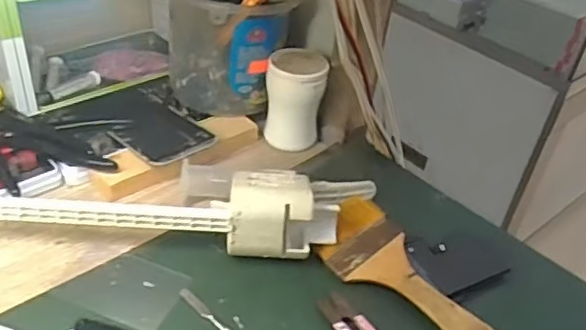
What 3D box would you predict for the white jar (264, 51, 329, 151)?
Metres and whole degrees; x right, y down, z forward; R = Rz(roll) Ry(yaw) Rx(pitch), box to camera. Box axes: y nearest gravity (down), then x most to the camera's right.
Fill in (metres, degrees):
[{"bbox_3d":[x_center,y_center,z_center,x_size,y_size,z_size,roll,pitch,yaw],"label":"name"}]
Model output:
[{"bbox_3d":[0.002,-0.064,0.554,0.052,0.078,0.046,7,37,0],"label":"white jar"}]

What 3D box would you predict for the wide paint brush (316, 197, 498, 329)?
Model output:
[{"bbox_3d":[0.080,0.083,0.426,0.062,0.016,0.158,-20,45,-31],"label":"wide paint brush"}]

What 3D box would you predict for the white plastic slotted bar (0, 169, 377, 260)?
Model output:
[{"bbox_3d":[-0.080,0.034,0.440,0.308,0.050,0.076,-1,37,-10],"label":"white plastic slotted bar"}]

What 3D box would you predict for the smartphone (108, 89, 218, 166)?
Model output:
[{"bbox_3d":[-0.131,-0.037,0.549,0.069,0.009,0.135,-21,38,-35],"label":"smartphone"}]

